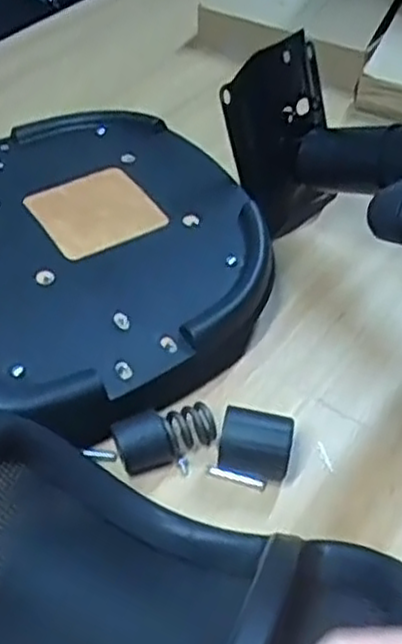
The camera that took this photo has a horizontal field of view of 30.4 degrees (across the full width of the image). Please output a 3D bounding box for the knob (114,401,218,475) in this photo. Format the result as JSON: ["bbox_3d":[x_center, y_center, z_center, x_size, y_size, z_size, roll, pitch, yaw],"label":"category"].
[{"bbox_3d":[-0.033,0.103,0.680,0.091,0.047,0.040,-19,49,-18],"label":"knob"}]

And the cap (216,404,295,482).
[{"bbox_3d":[0.050,0.111,0.674,0.064,0.059,0.045,8,47,8],"label":"cap"}]

